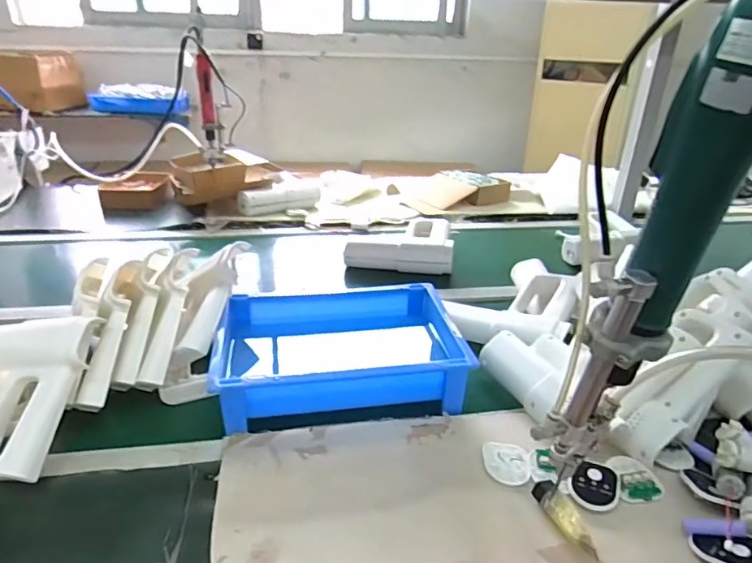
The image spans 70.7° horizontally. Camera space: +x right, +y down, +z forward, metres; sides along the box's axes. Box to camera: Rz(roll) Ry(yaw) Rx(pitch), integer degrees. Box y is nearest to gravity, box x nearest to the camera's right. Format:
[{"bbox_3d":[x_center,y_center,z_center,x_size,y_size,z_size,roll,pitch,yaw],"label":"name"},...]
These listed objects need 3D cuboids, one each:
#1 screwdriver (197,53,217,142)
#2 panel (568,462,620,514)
[{"bbox_3d":[-0.402,-0.440,1.274,0.036,0.190,0.031,-7,27,-17],"label":"screwdriver"},{"bbox_3d":[0.226,0.210,0.545,0.048,0.013,0.058,19,31,31],"label":"panel"}]

